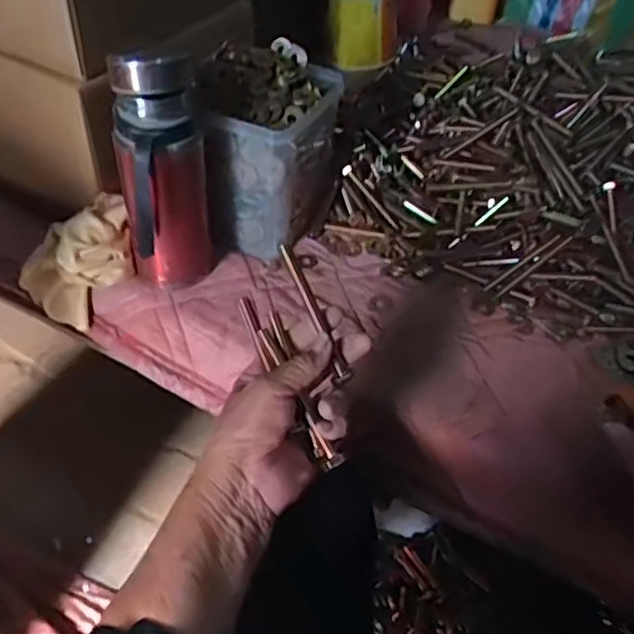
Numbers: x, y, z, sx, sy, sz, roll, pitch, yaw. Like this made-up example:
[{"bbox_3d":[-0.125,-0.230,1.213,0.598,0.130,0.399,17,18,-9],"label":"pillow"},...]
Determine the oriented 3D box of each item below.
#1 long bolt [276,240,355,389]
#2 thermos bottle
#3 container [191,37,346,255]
[{"bbox_3d":[-0.001,-0.004,0.431,0.006,0.101,0.009,-34,16,-30],"label":"long bolt"},{"bbox_3d":[-0.137,-0.125,0.589,0.078,0.223,0.073,-7,49,-11],"label":"thermos bottle"},{"bbox_3d":[-0.063,-0.184,0.694,0.143,0.159,0.151,29,52,20],"label":"container"}]

